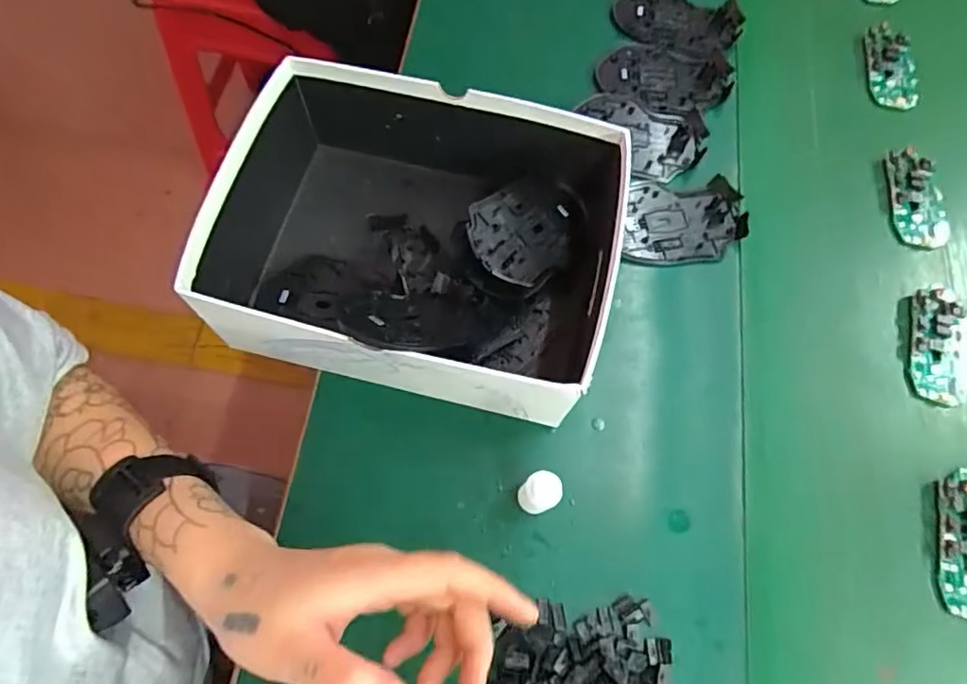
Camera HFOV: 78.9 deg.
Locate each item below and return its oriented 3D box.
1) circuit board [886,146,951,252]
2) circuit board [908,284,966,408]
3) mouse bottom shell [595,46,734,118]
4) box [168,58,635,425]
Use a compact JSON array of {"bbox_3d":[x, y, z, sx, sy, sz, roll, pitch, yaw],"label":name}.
[{"bbox_3d":[0.374,-0.122,0.504,0.045,0.015,0.088,4,69,-5],"label":"circuit board"},{"bbox_3d":[0.358,0.003,0.456,0.050,0.014,0.097,14,68,-1],"label":"circuit board"},{"bbox_3d":[0.161,-0.232,0.522,0.115,0.012,0.074,6,68,-4],"label":"mouse bottom shell"},{"bbox_3d":[-0.038,-0.070,0.400,0.257,0.091,0.196,15,69,0],"label":"box"}]

